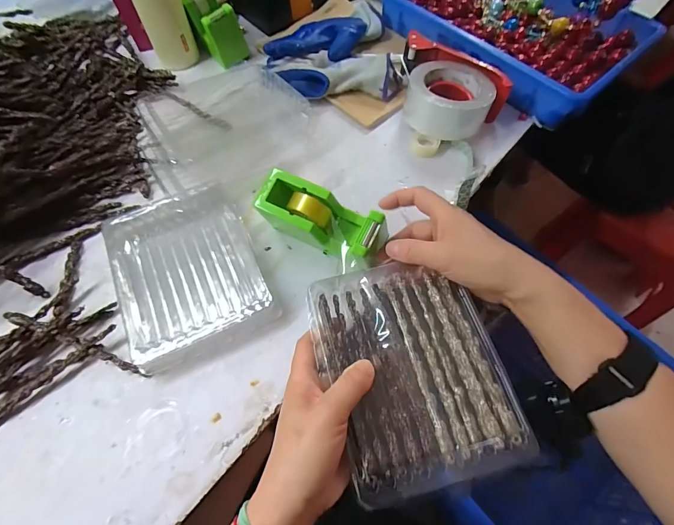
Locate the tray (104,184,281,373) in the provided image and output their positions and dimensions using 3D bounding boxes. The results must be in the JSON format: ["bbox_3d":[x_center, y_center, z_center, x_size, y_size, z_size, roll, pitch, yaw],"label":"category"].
[{"bbox_3d":[-0.160,0.006,0.393,0.143,0.029,0.176,-22,67,-12],"label":"tray"}]

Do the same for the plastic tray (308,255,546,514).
[{"bbox_3d":[0.060,0.083,0.306,0.140,0.025,0.178,-12,65,-8],"label":"plastic tray"}]

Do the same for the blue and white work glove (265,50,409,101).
[{"bbox_3d":[0.004,-0.277,0.526,0.199,0.033,0.078,0,64,-3],"label":"blue and white work glove"}]

